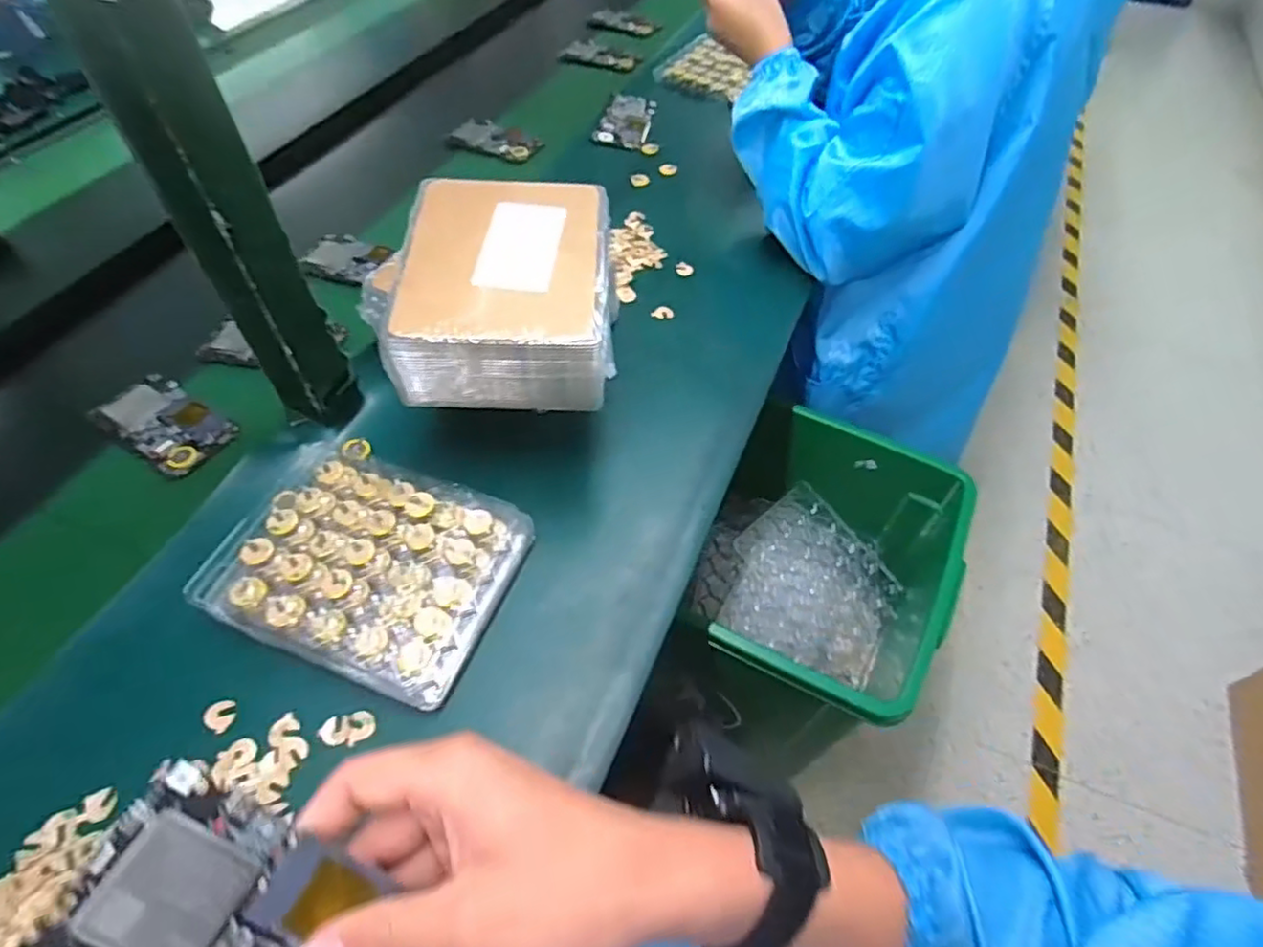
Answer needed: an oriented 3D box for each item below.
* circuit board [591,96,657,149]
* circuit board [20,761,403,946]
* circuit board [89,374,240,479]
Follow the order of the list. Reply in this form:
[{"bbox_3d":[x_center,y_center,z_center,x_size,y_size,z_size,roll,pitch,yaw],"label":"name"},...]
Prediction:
[{"bbox_3d":[-0.006,-0.465,0.855,0.065,0.010,0.126,11,54,8],"label":"circuit board"},{"bbox_3d":[-0.134,0.167,0.236,0.124,0.008,0.064,39,61,-13],"label":"circuit board"},{"bbox_3d":[-0.389,-0.042,0.542,0.116,0.014,0.063,28,59,20],"label":"circuit board"}]

